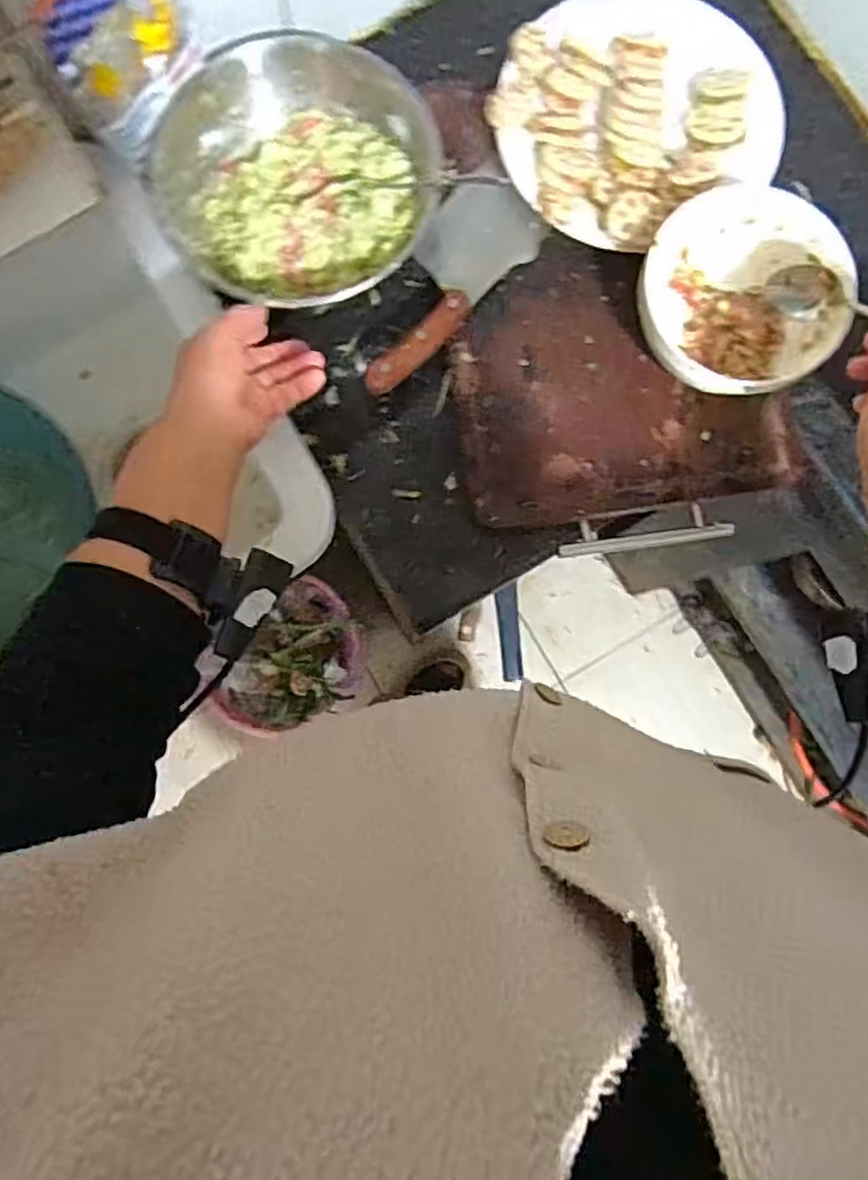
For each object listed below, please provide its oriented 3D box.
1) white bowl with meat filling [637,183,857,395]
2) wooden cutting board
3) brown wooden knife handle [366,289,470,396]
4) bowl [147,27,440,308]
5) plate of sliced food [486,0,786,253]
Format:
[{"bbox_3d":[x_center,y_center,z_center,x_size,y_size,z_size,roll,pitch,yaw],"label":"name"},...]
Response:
[{"bbox_3d":[0.231,-0.225,0.550,0.156,0.071,0.150,0,83,-1],"label":"white bowl with meat filling"},{"bbox_3d":[0.155,-0.180,0.590,0.272,0.027,0.225,-9,84,-2],"label":"wooden cutting board"},{"bbox_3d":[-0.012,-0.201,0.567,0.026,0.021,0.112,41,85,4],"label":"brown wooden knife handle"},{"bbox_3d":[-0.110,-0.329,0.547,0.215,0.099,0.202,0,83,-1],"label":"bowl"},{"bbox_3d":[0.162,-0.396,0.582,0.209,0.045,0.204,0,83,-1],"label":"plate of sliced food"}]

